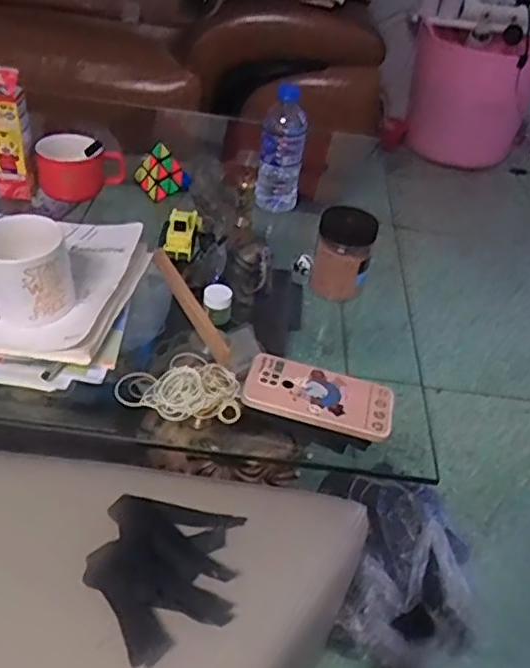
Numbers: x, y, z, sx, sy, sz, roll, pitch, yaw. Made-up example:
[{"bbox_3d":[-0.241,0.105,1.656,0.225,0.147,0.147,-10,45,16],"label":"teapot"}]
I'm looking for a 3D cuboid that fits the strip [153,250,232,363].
[{"bbox_3d":[-0.100,-0.042,0.844,0.012,0.037,0.248,-14,43,-25],"label":"strip"}]

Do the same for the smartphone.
[{"bbox_3d":[0.059,0.067,0.707,0.163,0.009,0.079,16,46,5],"label":"smartphone"}]

